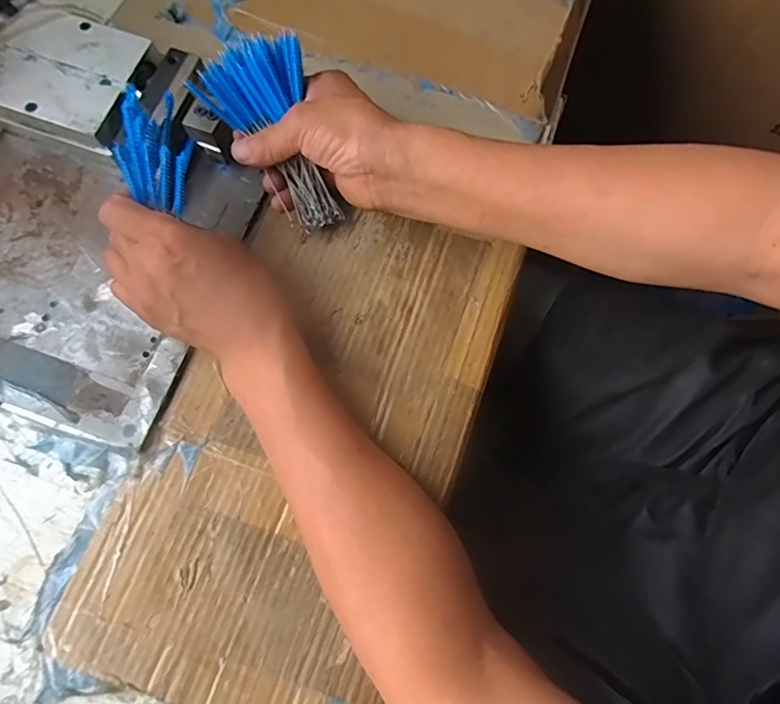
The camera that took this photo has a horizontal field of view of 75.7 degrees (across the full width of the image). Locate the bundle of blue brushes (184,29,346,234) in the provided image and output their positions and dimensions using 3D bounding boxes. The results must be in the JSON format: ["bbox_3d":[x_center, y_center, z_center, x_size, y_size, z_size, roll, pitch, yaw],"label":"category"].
[{"bbox_3d":[-0.075,-0.157,0.369,0.073,0.046,0.132,-35,115,-9],"label":"bundle of blue brushes"}]

